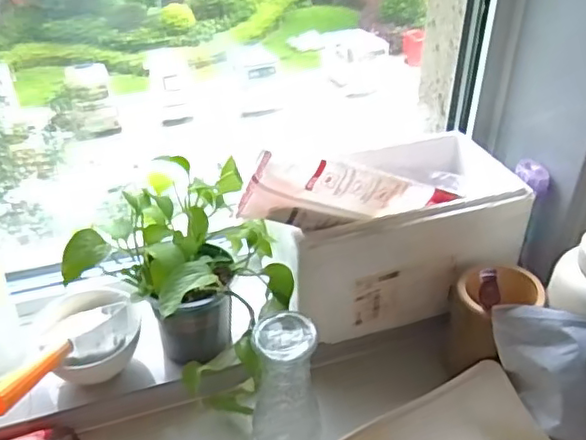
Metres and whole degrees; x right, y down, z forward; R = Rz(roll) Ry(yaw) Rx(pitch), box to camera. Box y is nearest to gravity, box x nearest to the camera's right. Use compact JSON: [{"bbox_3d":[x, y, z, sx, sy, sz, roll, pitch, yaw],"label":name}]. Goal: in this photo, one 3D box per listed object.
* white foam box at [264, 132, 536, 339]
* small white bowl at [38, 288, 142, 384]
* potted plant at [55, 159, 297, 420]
[{"bbox_3d":[0.118,0.010,0.730,0.285,0.144,0.170,-11,38,-15],"label":"white foam box"},{"bbox_3d":[-0.216,0.128,0.655,0.100,0.060,0.096,0,36,0],"label":"small white bowl"},{"bbox_3d":[-0.093,0.070,0.626,0.178,0.185,0.190,8,37,11],"label":"potted plant"}]

